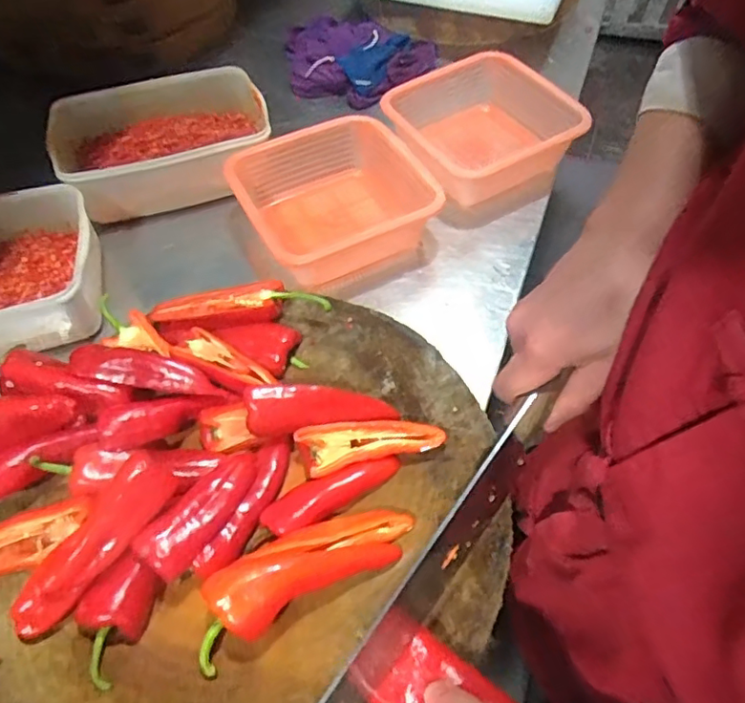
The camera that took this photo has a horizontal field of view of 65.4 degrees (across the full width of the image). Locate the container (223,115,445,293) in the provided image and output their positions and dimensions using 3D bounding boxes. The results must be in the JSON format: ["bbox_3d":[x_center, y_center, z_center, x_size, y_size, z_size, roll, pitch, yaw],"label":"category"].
[{"bbox_3d":[-0.039,-0.184,0.701,0.214,0.074,0.201,-25,60,-13],"label":"container"}]

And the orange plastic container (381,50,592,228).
[{"bbox_3d":[0.144,-0.292,0.765,0.237,0.073,0.202,-25,60,-14],"label":"orange plastic container"}]

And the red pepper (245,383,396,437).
[{"bbox_3d":[-0.044,0.044,0.489,0.122,0.034,0.037,-8,57,-3],"label":"red pepper"}]

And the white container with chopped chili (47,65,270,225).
[{"bbox_3d":[-0.270,-0.269,0.765,0.263,0.086,0.175,-15,58,-7],"label":"white container with chopped chili"}]

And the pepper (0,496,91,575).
[{"bbox_3d":[-0.265,0.143,0.434,0.115,0.037,0.027,-28,60,0],"label":"pepper"}]

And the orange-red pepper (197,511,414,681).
[{"bbox_3d":[-0.051,0.156,0.420,0.175,0.049,0.054,-26,60,-14],"label":"orange-red pepper"}]

